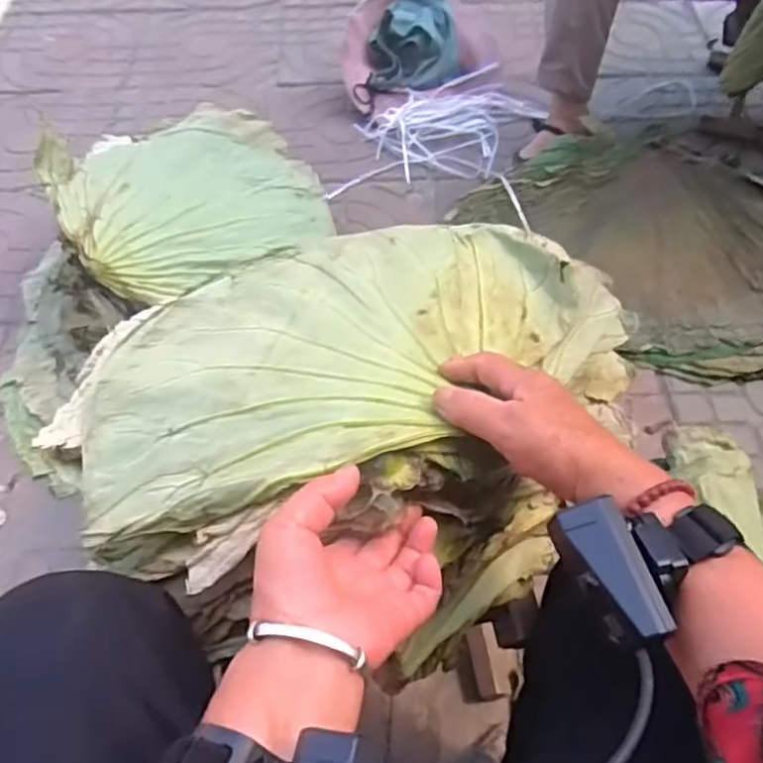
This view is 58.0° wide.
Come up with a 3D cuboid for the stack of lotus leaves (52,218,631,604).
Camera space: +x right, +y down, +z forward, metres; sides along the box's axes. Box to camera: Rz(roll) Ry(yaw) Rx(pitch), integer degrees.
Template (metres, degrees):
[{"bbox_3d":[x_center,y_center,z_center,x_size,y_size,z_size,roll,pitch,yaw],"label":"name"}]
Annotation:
[{"bbox_3d":[-0.017,-0.025,0.545,0.461,0.128,0.300,-13,55,-8],"label":"stack of lotus leaves"}]

